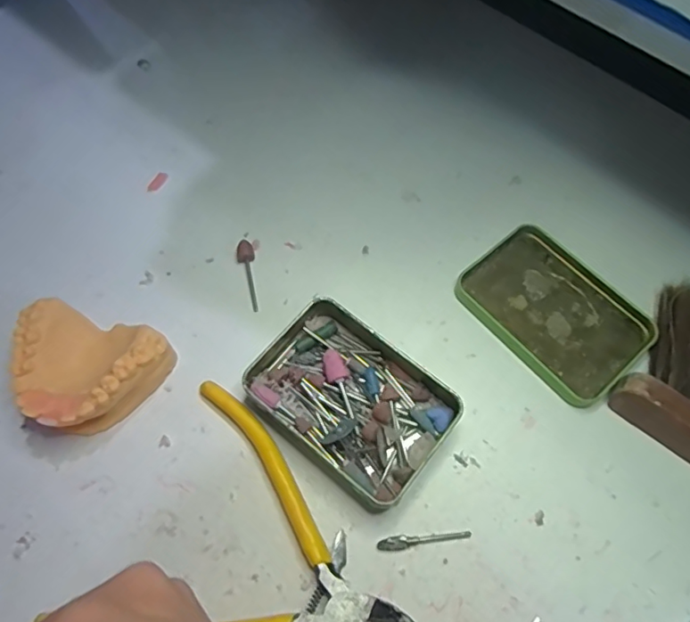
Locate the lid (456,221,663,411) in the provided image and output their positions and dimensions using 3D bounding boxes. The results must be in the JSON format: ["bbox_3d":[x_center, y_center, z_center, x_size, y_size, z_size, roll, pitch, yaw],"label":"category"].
[{"bbox_3d":[0.120,-0.002,0.300,0.076,0.008,0.099,-38,71,-18],"label":"lid"}]

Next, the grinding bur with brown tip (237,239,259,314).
[{"bbox_3d":[-0.055,-0.021,0.304,0.010,0.008,0.044,-13,65,-8],"label":"grinding bur with brown tip"}]

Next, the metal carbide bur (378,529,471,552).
[{"bbox_3d":[0.038,0.108,0.247,0.044,0.004,0.006,-4,65,-3],"label":"metal carbide bur"}]

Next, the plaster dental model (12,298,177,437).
[{"bbox_3d":[-0.131,0.030,0.264,0.069,0.032,0.058,19,65,7],"label":"plaster dental model"}]

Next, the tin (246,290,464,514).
[{"bbox_3d":[0.004,0.042,0.268,0.098,0.021,0.071,38,69,15],"label":"tin"}]

